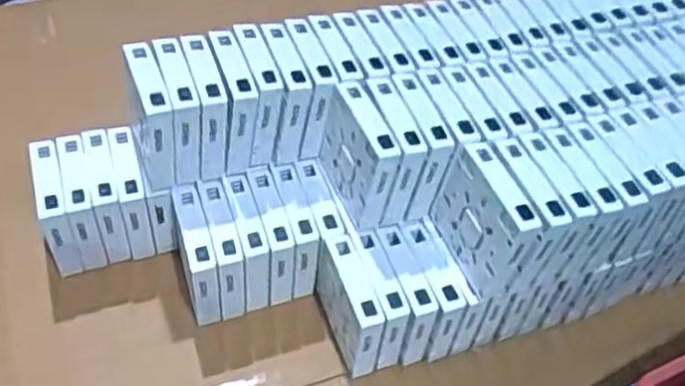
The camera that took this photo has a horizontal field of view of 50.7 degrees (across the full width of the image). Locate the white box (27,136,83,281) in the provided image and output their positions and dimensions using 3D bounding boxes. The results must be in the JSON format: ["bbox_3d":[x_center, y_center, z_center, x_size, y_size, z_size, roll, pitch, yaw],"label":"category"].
[{"bbox_3d":[-0.252,0.017,0.637,0.023,0.097,0.083,-13,52,-16],"label":"white box"}]

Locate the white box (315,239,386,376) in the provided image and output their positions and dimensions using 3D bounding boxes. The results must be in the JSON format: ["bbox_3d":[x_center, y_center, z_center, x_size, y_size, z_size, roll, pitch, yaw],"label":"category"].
[{"bbox_3d":[0.004,0.093,0.595,0.025,0.082,0.091,-13,52,-16],"label":"white box"}]

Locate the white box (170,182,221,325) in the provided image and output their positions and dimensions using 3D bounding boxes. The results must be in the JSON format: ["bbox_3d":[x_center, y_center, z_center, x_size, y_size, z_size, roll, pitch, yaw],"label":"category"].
[{"bbox_3d":[-0.123,0.054,0.614,0.021,0.090,0.087,-12,52,-15],"label":"white box"}]

